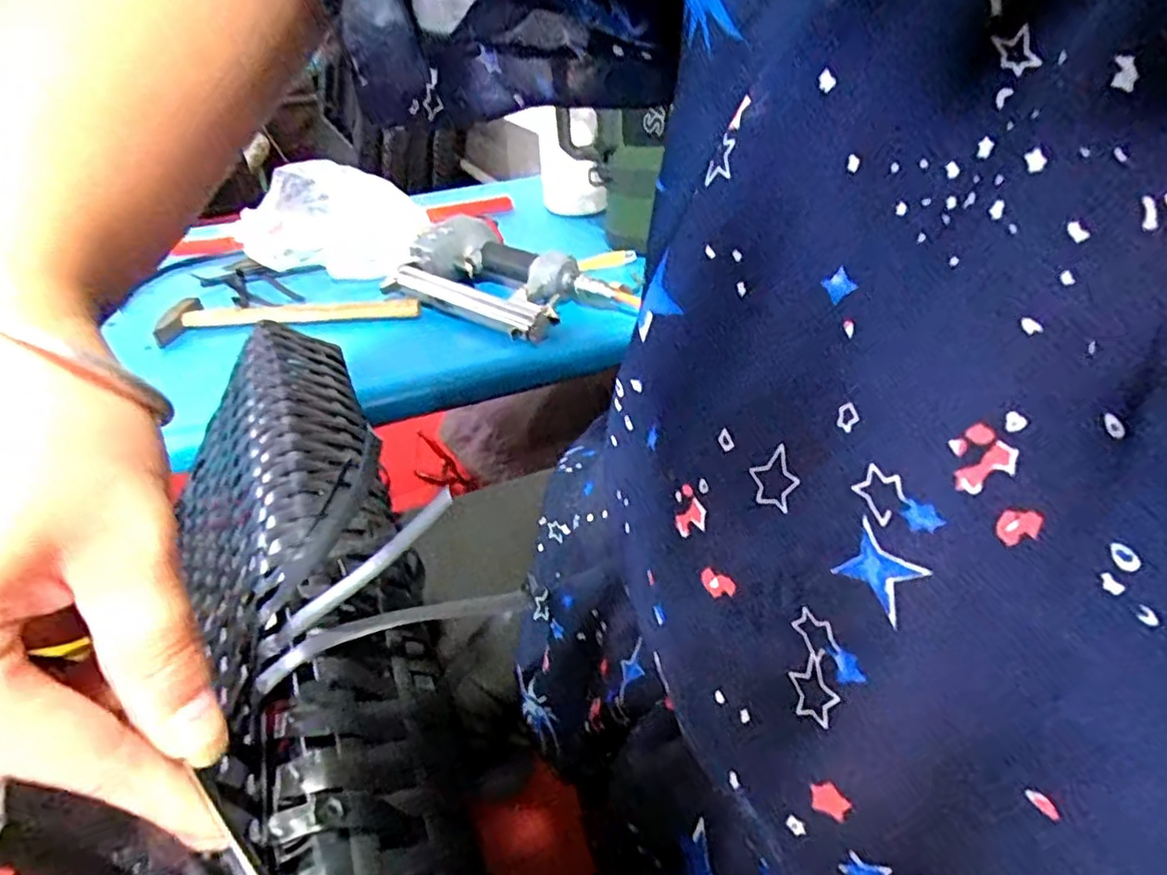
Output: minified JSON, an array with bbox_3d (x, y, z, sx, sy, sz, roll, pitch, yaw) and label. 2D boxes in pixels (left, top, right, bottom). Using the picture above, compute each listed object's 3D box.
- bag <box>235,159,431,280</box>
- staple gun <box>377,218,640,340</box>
[{"bbox_3d":[-0.331,-0.294,0.885,0.255,0.168,0.043,-32,46,-32],"label":"bag"},{"bbox_3d":[-0.086,-0.180,0.732,0.258,0.055,0.162,24,45,31],"label":"staple gun"}]

